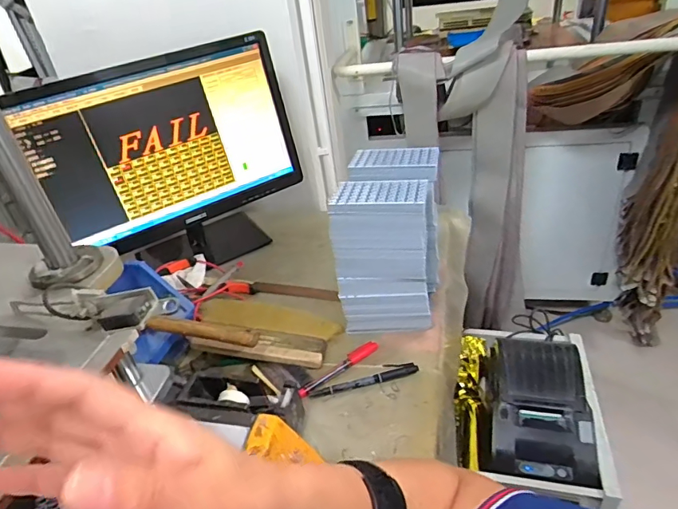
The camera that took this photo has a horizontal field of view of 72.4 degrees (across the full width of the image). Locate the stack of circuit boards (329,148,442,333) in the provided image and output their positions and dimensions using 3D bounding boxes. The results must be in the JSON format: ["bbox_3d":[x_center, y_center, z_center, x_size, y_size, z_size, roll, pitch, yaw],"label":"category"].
[{"bbox_3d":[0.072,-0.020,0.641,0.117,0.202,0.150,4,35,16],"label":"stack of circuit boards"}]

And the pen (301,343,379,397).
[{"bbox_3d":[0.002,0.146,0.602,0.128,0.015,0.017,-30,40,-29],"label":"pen"}]

